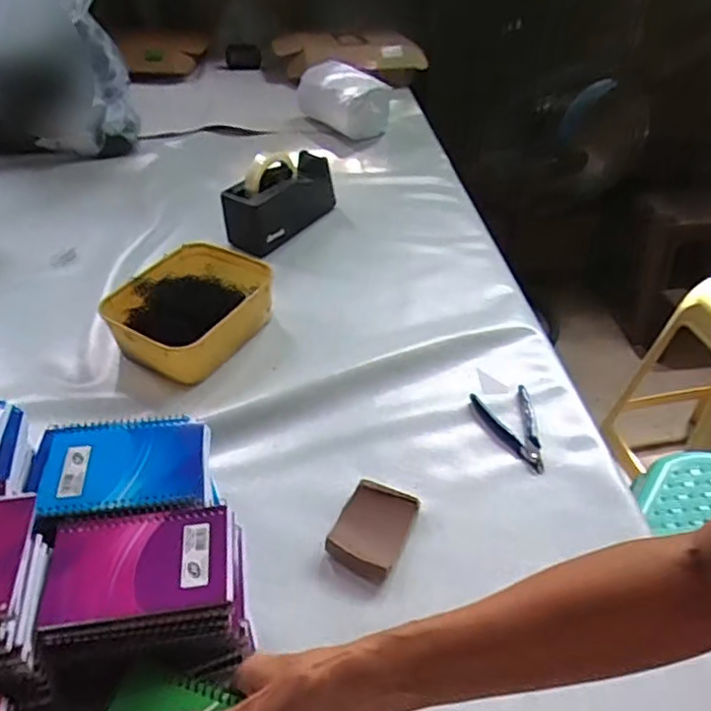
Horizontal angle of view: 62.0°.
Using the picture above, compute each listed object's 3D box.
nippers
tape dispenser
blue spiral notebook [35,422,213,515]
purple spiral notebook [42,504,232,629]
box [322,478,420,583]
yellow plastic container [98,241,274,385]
[{"bbox_3d":[0.169,0.079,0.668,0.067,0.011,0.117,2,42,3],"label":"nippers"},{"bbox_3d":[-0.121,-0.263,0.971,0.096,0.110,0.206,19,45,23],"label":"tape dispenser"},{"bbox_3d":[-0.194,0.091,0.510,0.138,0.012,0.097,-5,41,-4],"label":"blue spiral notebook"},{"bbox_3d":[-0.161,0.157,0.447,0.135,0.019,0.083,-7,41,-5],"label":"purple spiral notebook"},{"bbox_3d":[0.017,0.164,0.572,0.064,0.021,0.091,17,45,18],"label":"box"},{"bbox_3d":[-0.211,-0.061,0.788,0.166,0.067,0.206,20,46,22],"label":"yellow plastic container"}]

